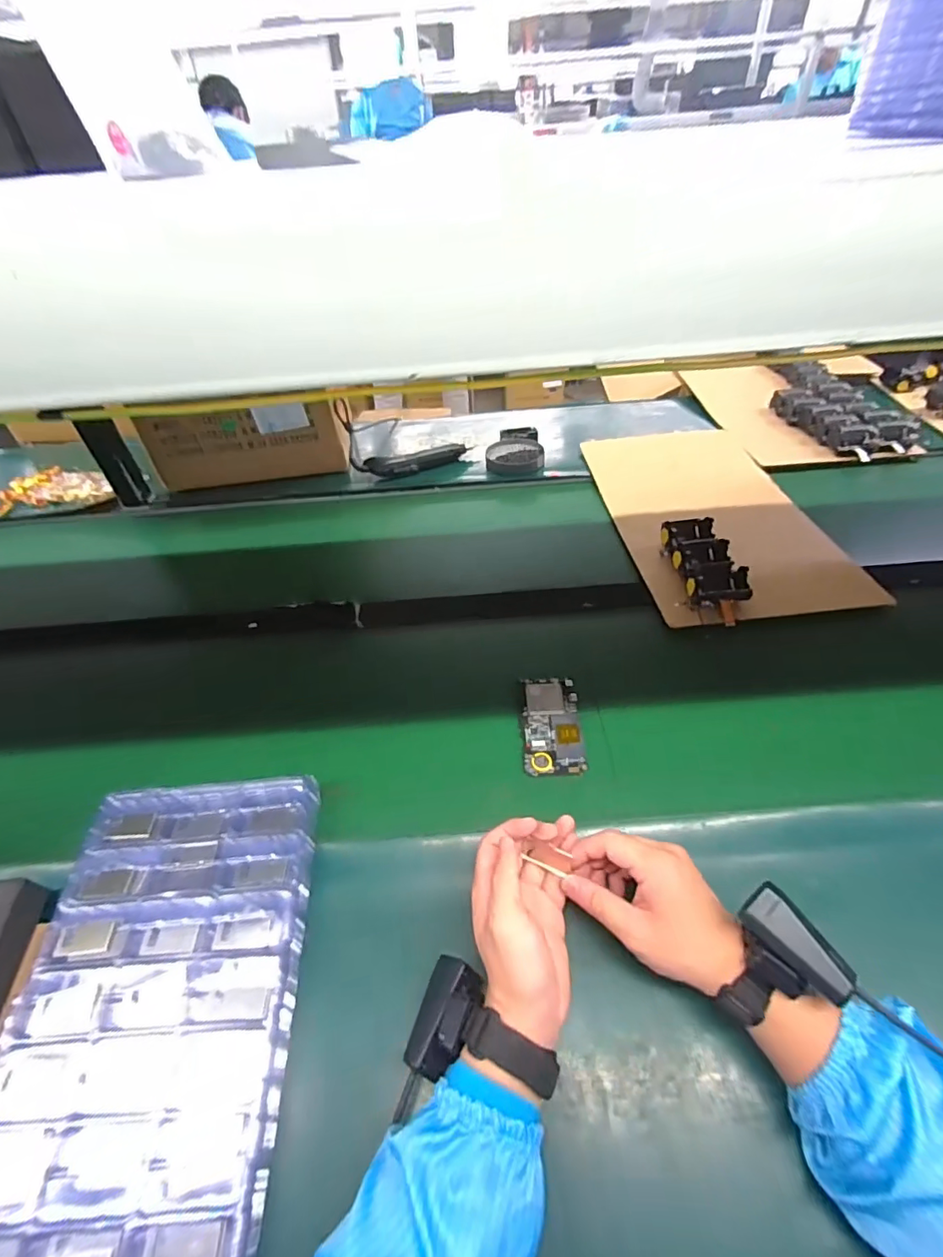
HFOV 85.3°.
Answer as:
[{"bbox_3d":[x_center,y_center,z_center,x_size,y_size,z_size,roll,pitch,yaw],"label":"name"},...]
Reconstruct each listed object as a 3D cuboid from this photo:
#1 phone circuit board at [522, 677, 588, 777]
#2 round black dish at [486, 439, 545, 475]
[{"bbox_3d":[0.090,0.106,0.574,0.064,0.011,0.124,-2,45,3],"label":"phone circuit board"},{"bbox_3d":[0.085,-0.348,1.012,0.110,0.026,0.122,-1,45,4],"label":"round black dish"}]

